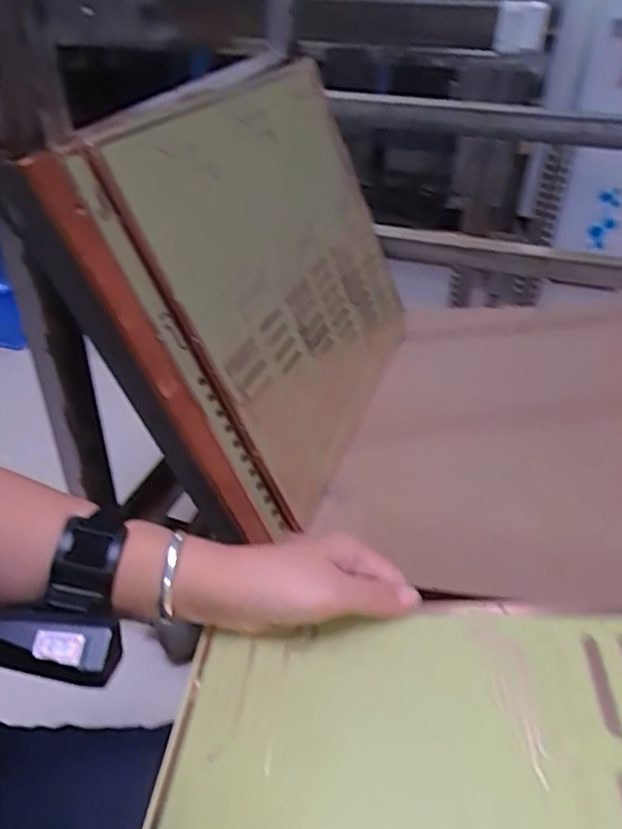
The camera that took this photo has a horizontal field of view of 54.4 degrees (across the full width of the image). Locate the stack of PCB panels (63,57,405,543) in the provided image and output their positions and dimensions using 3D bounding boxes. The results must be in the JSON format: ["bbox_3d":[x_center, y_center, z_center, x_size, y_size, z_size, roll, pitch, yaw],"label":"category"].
[{"bbox_3d":[-0.019,-0.180,0.758,0.058,0.438,0.535,-11,31,31],"label":"stack of PCB panels"}]

